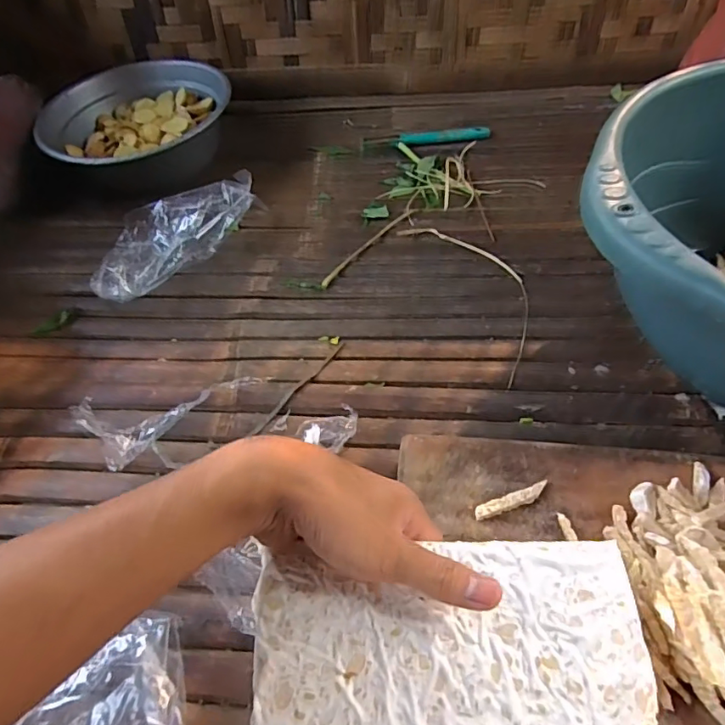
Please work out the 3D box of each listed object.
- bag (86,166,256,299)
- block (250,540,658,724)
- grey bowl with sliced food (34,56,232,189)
[{"bbox_3d":[-0.213,-0.142,0.582,0.080,0.059,0.197,26,59,24],"label":"bag"},{"bbox_3d":[0.045,0.139,0.262,0.194,0.018,0.087,0,51,-6],"label":"block"},{"bbox_3d":[-0.295,-0.307,0.699,0.232,0.093,0.209,-35,56,-21],"label":"grey bowl with sliced food"}]

